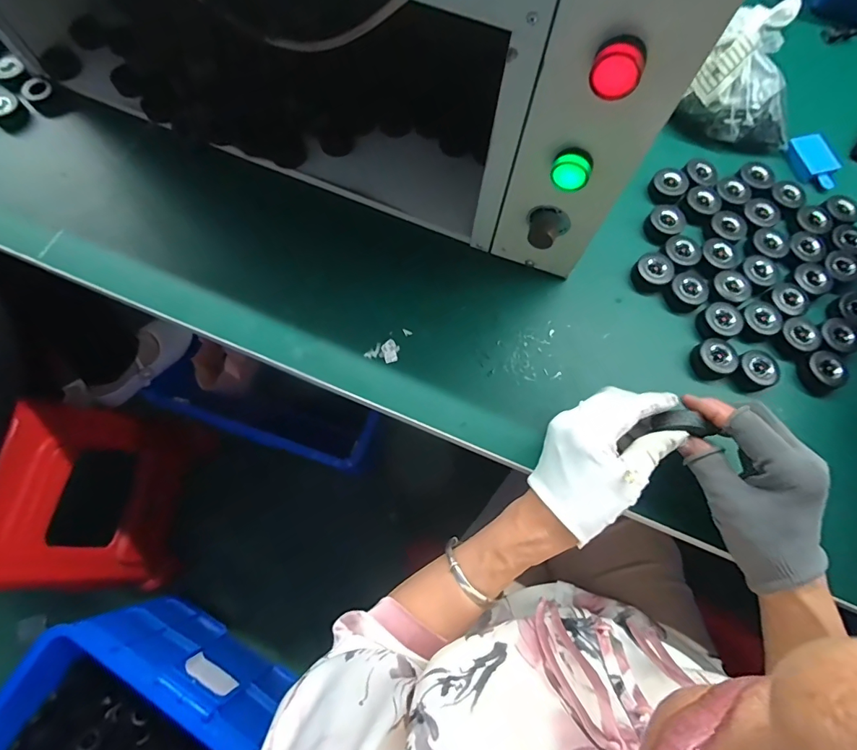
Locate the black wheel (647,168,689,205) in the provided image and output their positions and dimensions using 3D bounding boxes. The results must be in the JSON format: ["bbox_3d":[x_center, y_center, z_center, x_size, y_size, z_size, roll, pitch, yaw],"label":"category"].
[{"bbox_3d":[0.268,-0.212,0.486,0.041,0.014,0.037,-41,77,-11],"label":"black wheel"}]

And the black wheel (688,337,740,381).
[{"bbox_3d":[0.279,-0.015,0.426,0.039,0.019,0.037,0,73,1],"label":"black wheel"}]

